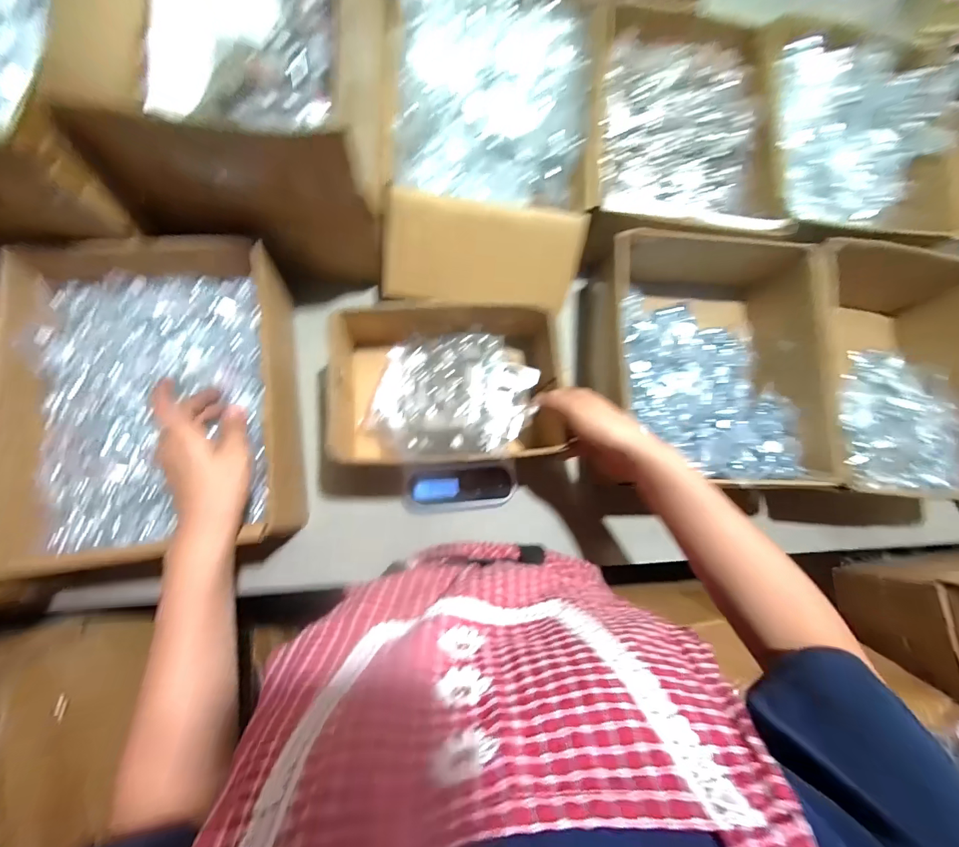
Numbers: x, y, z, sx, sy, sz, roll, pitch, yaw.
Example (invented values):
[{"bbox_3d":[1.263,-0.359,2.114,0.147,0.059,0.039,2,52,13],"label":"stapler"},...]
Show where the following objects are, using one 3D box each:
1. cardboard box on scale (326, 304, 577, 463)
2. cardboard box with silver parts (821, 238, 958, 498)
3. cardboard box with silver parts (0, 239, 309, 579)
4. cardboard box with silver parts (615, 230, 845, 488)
[{"bbox_3d":[-0.037,-0.044,0.477,0.276,0.088,0.177,-6,83,-6],"label":"cardboard box on scale"},{"bbox_3d":[0.586,-0.061,0.575,0.327,0.128,0.322,4,82,-5],"label":"cardboard box with silver parts"},{"bbox_3d":[-0.336,-0.031,0.433,0.248,0.087,0.326,-5,83,-6],"label":"cardboard box with silver parts"},{"bbox_3d":[0.289,-0.079,0.535,0.263,0.110,0.313,0,82,-5],"label":"cardboard box with silver parts"}]

